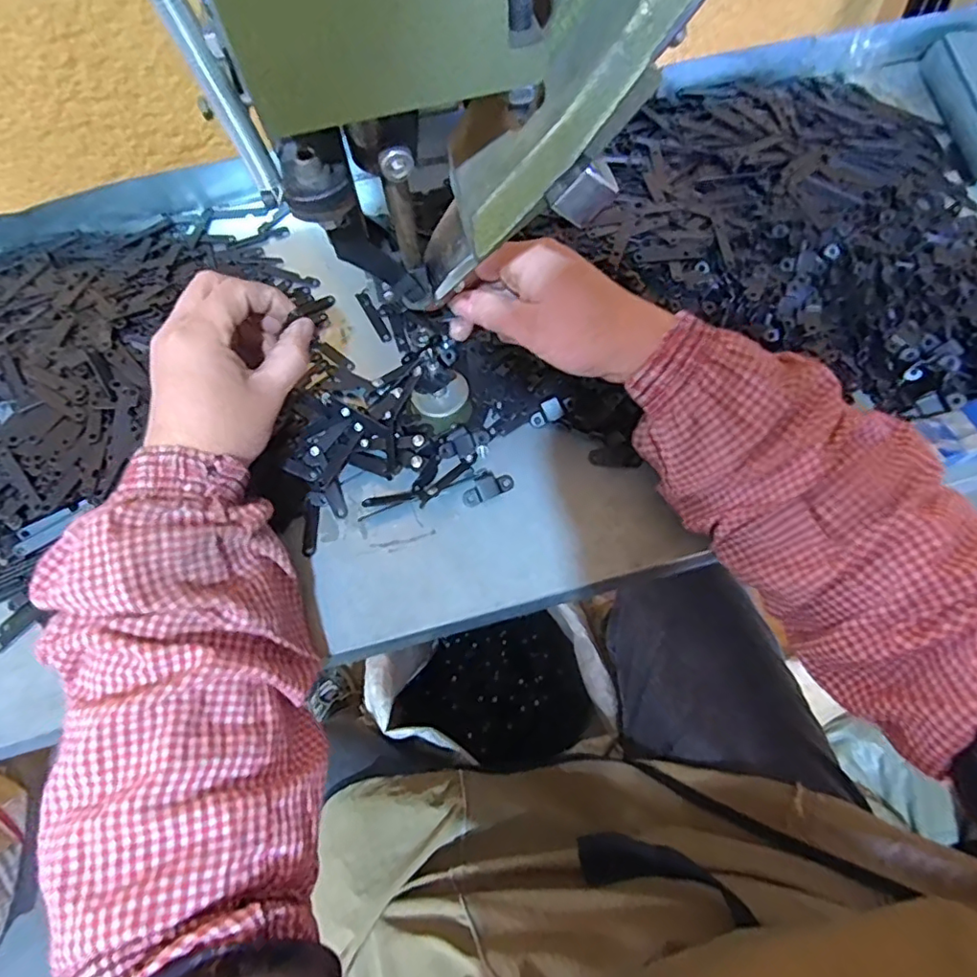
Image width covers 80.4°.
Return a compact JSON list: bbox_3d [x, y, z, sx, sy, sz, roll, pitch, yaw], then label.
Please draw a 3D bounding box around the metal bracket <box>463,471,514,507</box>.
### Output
[{"bbox_3d":[-0.001,-0.003,0.381,0.035,0.008,0.017,-25,69,-9],"label":"metal bracket"}]

